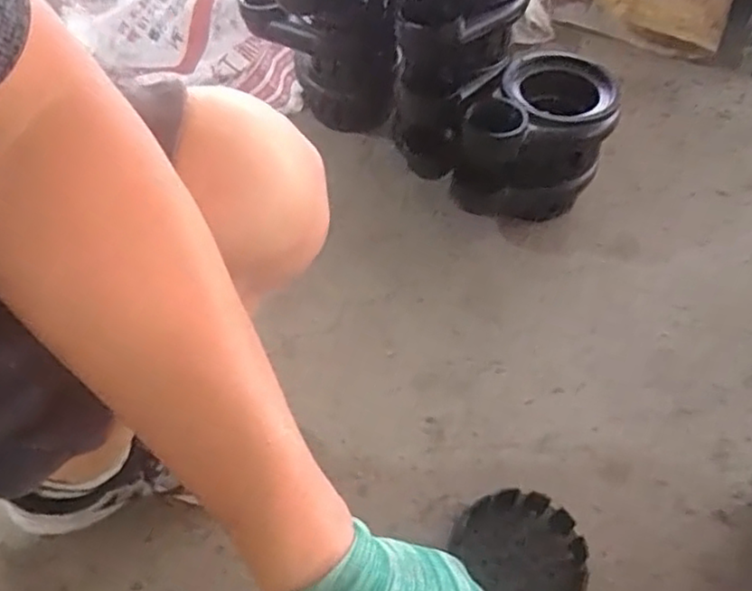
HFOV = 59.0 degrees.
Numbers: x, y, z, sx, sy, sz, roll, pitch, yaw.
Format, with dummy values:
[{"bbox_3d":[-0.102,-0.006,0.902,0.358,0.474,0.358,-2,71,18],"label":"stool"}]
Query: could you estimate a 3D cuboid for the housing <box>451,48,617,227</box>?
[{"bbox_3d":[0.200,-0.197,0.884,0.178,0.181,0.167,9,56,6],"label":"housing"}]

